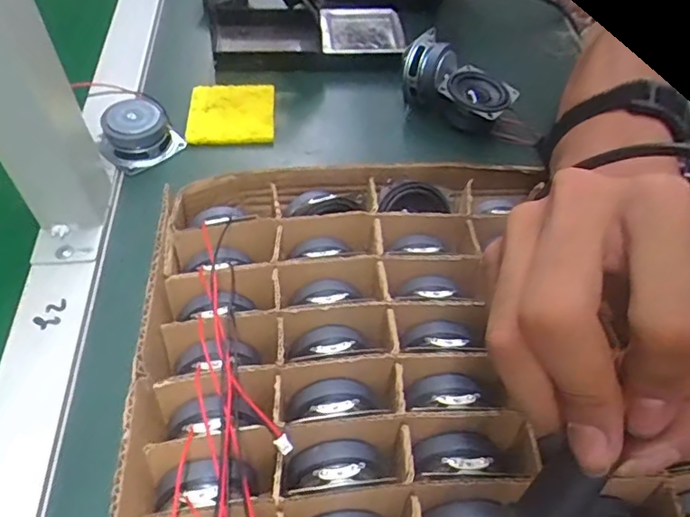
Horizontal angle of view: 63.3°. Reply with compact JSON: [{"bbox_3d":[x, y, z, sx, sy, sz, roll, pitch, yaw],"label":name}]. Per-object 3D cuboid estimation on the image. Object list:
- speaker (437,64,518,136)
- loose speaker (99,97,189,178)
[{"bbox_3d":[0.104,-0.126,0.444,0.050,0.027,0.050,29,57,17],"label":"speaker"},{"bbox_3d":[-0.149,-0.089,0.405,0.053,0.034,0.043,-26,59,-21],"label":"loose speaker"}]

